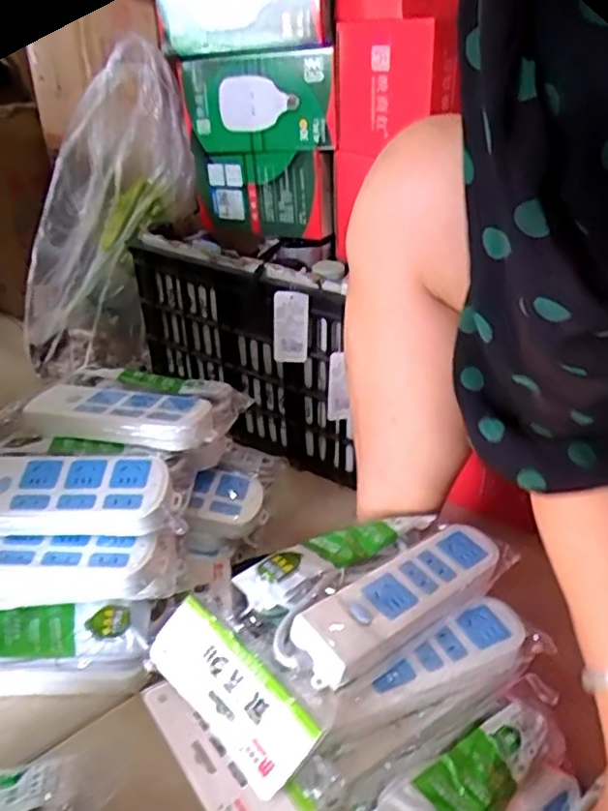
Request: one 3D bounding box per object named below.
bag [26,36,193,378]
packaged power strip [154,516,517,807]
[{"bbox_3d":[-0.297,-0.263,0.945,0.181,0.512,0.111,19,28,-17],"label":"bag"},{"bbox_3d":[0.032,0.152,0.495,0.270,0.043,0.143,-23,40,-36],"label":"packaged power strip"}]

